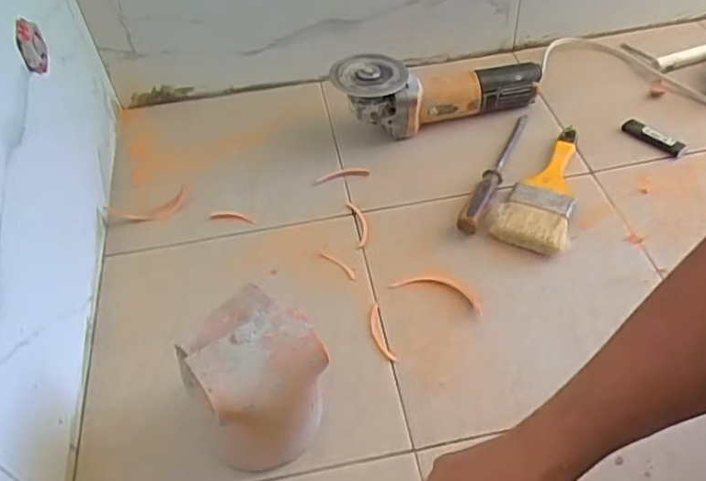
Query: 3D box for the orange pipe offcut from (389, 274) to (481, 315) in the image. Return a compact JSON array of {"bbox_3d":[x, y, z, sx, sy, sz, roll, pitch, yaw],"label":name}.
[{"bbox_3d":[0.092,0.051,0.656,0.100,0.004,0.034,16,54,18],"label":"orange pipe offcut"}]

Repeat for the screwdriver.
[{"bbox_3d":[0.179,-0.090,0.746,0.023,0.028,0.231,19,52,22],"label":"screwdriver"}]

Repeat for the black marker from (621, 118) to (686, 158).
[{"bbox_3d":[0.381,-0.133,0.775,0.082,0.015,0.022,33,59,31],"label":"black marker"}]

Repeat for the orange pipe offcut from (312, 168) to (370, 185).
[{"bbox_3d":[-0.016,-0.084,0.784,0.074,0.005,0.018,-9,50,-2],"label":"orange pipe offcut"}]

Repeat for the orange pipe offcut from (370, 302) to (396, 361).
[{"bbox_3d":[0.027,0.093,0.611,0.015,0.004,0.068,-13,50,-6],"label":"orange pipe offcut"}]

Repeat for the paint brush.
[{"bbox_3d":[0.232,-0.064,0.721,0.085,0.024,0.199,21,53,23],"label":"paint brush"}]

